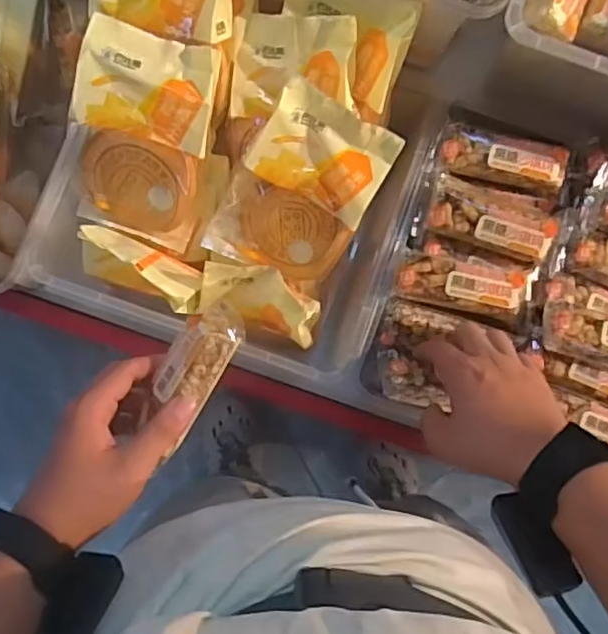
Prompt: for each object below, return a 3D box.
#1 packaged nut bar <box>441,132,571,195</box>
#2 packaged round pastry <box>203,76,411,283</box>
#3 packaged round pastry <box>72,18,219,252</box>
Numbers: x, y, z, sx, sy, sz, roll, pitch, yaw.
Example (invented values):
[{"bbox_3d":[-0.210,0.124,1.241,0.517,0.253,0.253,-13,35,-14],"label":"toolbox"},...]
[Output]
[{"bbox_3d":[0.177,-0.139,0.562,0.105,0.024,0.039,13,84,-2],"label":"packaged nut bar"},{"bbox_3d":[-0.005,-0.102,0.535,0.108,0.025,0.167,29,123,-6],"label":"packaged round pastry"},{"bbox_3d":[-0.137,-0.145,0.534,0.106,0.030,0.173,18,124,-2],"label":"packaged round pastry"}]

